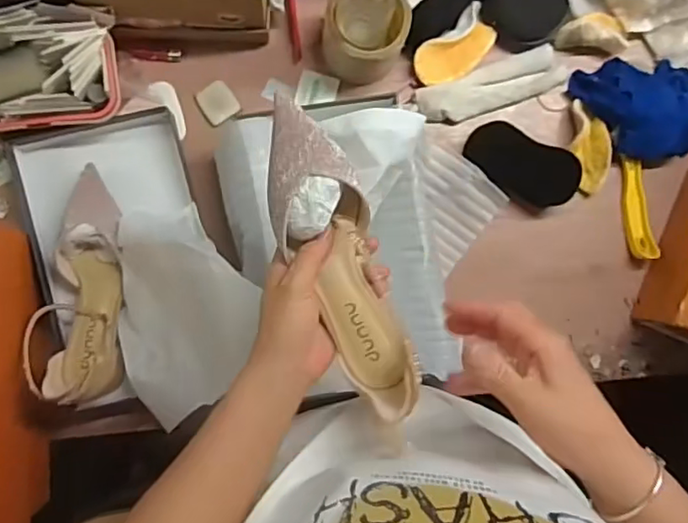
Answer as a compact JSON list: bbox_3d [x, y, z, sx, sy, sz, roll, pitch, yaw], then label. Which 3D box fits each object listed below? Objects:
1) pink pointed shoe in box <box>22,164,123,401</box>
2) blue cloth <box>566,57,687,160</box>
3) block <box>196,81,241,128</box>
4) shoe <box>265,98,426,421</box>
[{"bbox_3d":[-0.273,0.022,0.602,0.083,0.070,0.240,-2,75,-6],"label":"pink pointed shoe in box"},{"bbox_3d":[0.357,-0.175,0.673,0.168,0.056,0.111,-3,89,-6],"label":"blue cloth"},{"bbox_3d":[-0.142,-0.178,0.661,0.039,0.004,0.043,-34,92,-5],"label":"block"},{"bbox_3d":[-0.004,-0.004,0.426,0.066,0.059,0.229,-20,93,-6],"label":"shoe"}]

